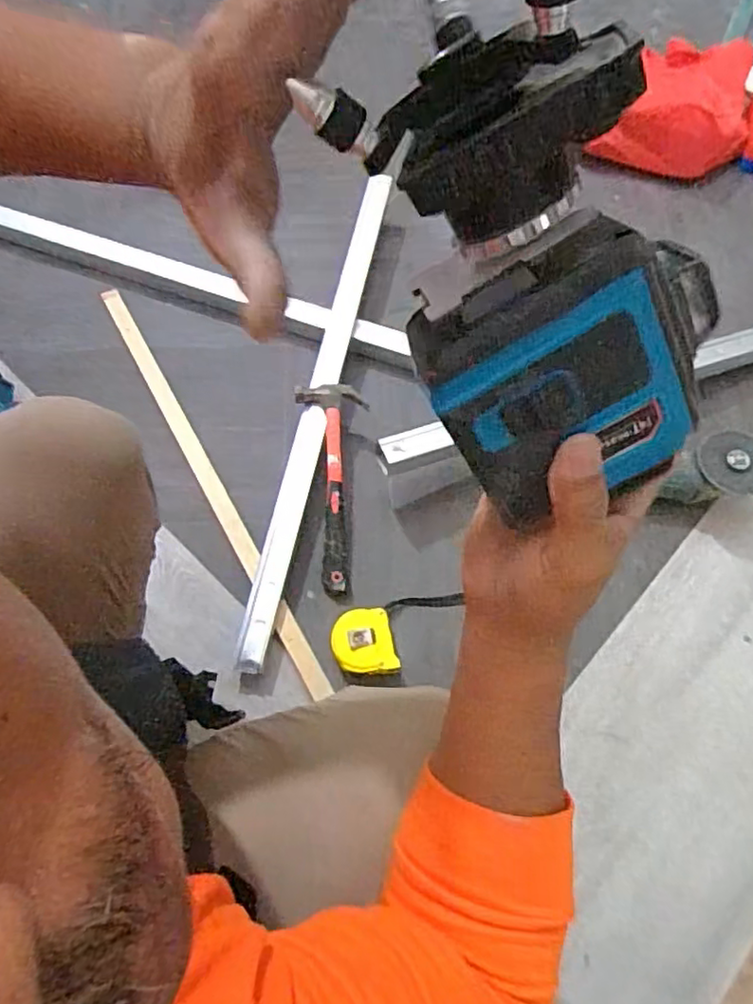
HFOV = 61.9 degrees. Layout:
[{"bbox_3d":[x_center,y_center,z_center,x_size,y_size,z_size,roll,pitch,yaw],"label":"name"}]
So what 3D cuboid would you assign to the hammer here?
[{"bbox_3d":[-0.060,-0.021,0.860,0.090,0.024,0.290,-3,78,0],"label":"hammer"}]

